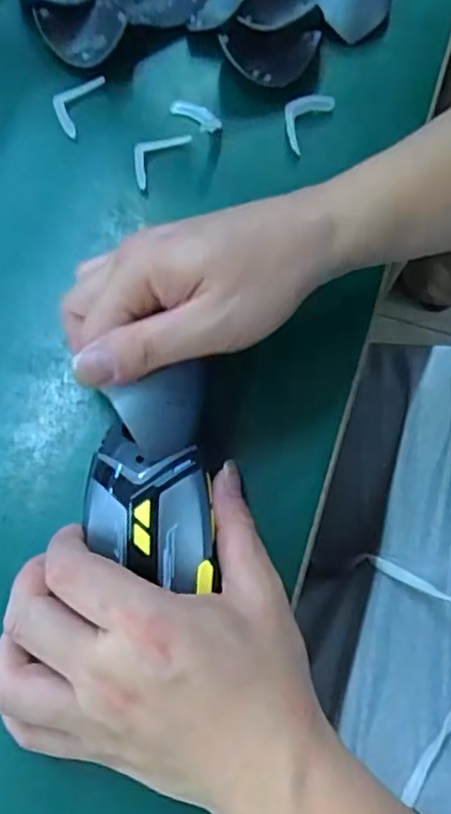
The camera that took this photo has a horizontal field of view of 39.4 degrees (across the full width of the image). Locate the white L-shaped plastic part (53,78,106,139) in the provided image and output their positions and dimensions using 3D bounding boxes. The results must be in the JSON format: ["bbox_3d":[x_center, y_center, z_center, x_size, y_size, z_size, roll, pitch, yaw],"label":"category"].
[{"bbox_3d":[-0.089,-0.188,0.395,0.034,0.012,0.031,-16,74,-7],"label":"white L-shaped plastic part"}]

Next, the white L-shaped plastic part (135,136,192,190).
[{"bbox_3d":[-0.044,-0.156,0.391,0.023,0.008,0.047,39,75,10],"label":"white L-shaped plastic part"}]

